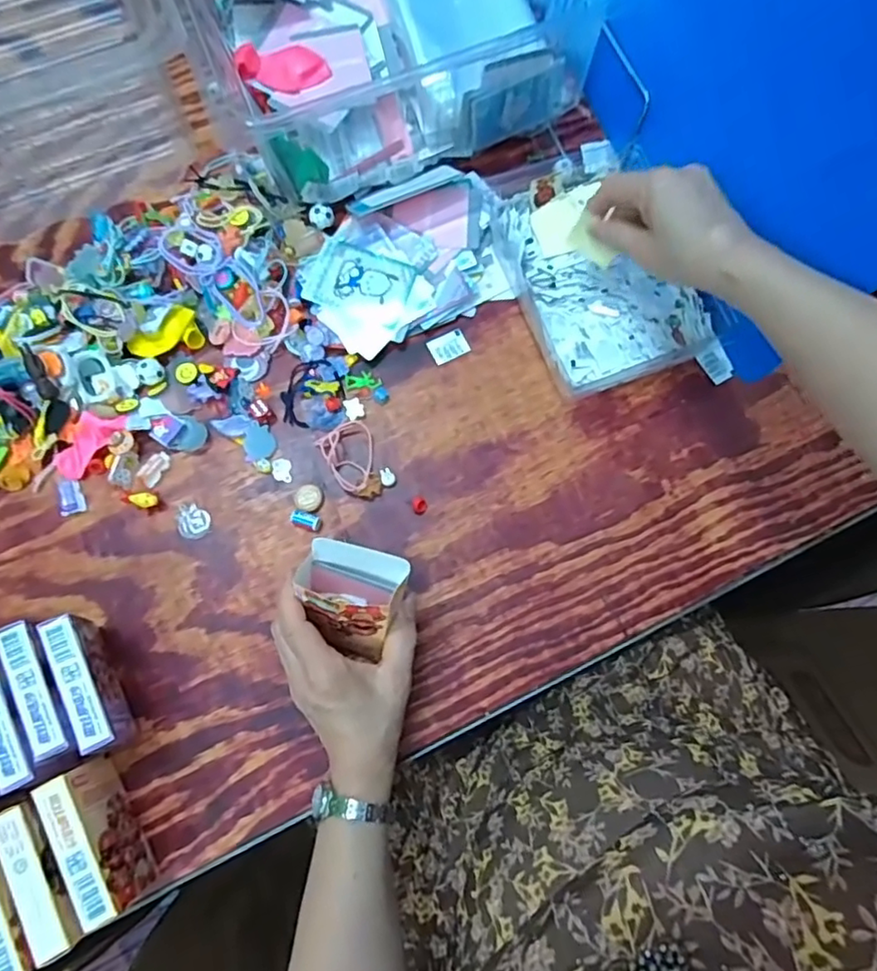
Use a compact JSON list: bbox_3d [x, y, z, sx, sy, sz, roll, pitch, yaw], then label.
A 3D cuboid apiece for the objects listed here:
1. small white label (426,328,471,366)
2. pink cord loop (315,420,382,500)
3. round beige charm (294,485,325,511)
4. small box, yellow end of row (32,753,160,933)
[{"bbox_3d":[0.009,-0.124,0.537,0.034,0.004,0.025,-29,78,-7],"label":"small white label"},{"bbox_3d":[-0.069,-0.020,0.500,0.042,0.012,0.067,-30,78,-7],"label":"pink cord loop"},{"bbox_3d":[-0.106,0.010,0.496,0.023,0.005,0.022,0,76,-1],"label":"round beige charm"},{"bbox_3d":[-0.226,0.234,0.405,0.024,0.067,0.091,-28,78,-7],"label":"small box, yellow end of row"}]

